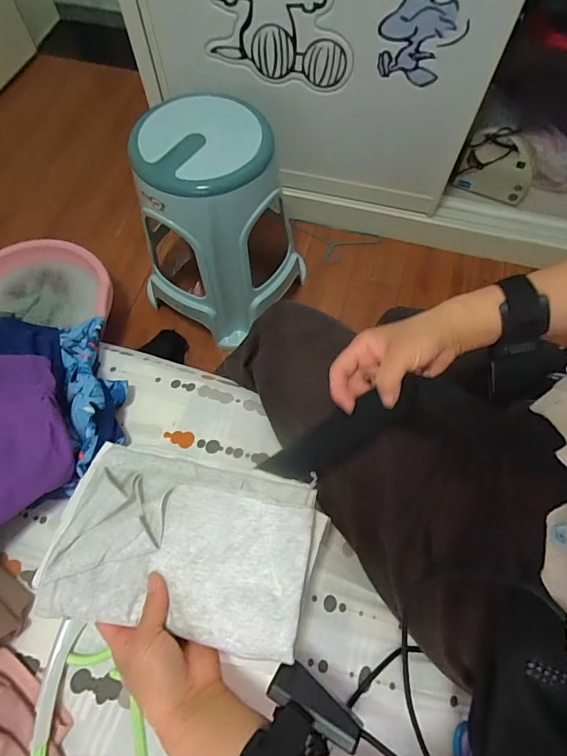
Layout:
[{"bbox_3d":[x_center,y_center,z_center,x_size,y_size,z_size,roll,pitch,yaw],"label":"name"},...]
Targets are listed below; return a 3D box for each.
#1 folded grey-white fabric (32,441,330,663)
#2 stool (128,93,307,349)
[{"bbox_3d":[-0.083,0.136,0.345,0.219,0.044,0.137,9,66,4],"label":"folded grey-white fabric"},{"bbox_3d":[-0.159,-0.342,1.002,0.314,0.448,0.323,37,70,15],"label":"stool"}]

